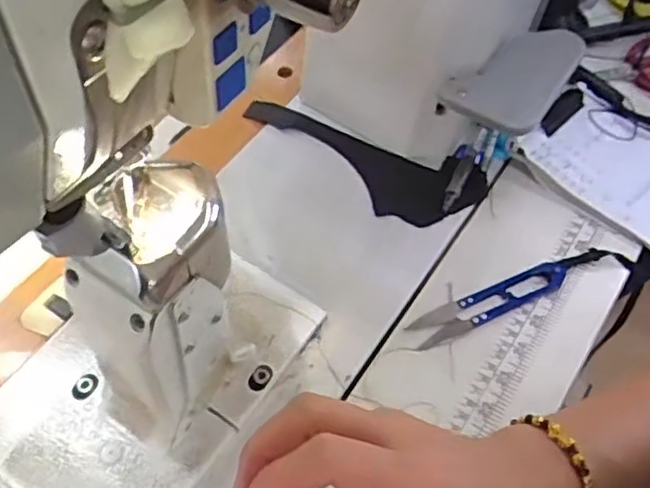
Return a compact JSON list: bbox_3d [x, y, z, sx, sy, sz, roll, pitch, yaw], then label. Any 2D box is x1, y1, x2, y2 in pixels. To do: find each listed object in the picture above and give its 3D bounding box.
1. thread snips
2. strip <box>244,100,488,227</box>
[{"bbox_3d":[0.113,0.038,0.464,0.114,0.006,0.025,-22,54,-12],"label":"thread snips"},{"bbox_3d":[0.023,-0.070,0.536,0.205,0.007,0.076,20,57,19],"label":"strip"}]

